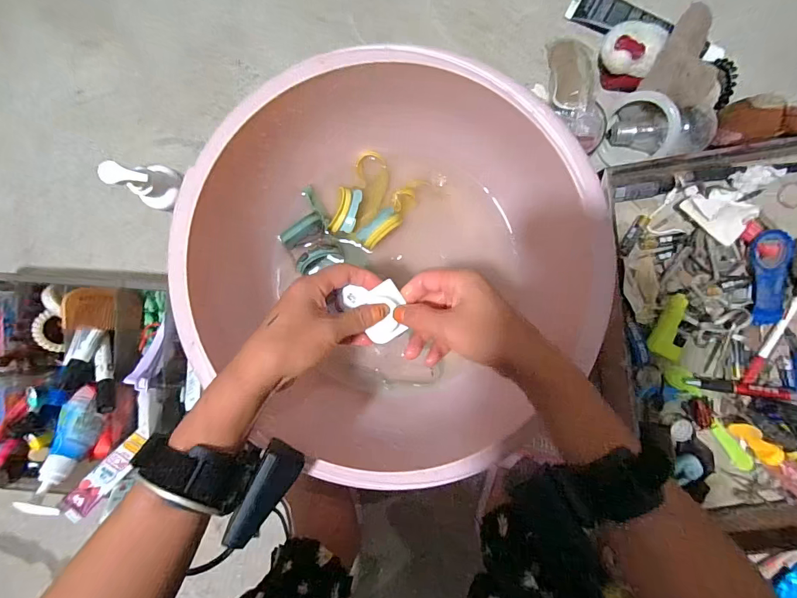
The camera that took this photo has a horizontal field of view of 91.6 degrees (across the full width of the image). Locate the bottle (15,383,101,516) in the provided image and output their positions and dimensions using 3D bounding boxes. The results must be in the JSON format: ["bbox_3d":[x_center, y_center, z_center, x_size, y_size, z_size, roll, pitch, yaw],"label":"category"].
[{"bbox_3d":[-0.360,0.160,0.420,0.036,0.032,0.124,7,67,3],"label":"bottle"}]

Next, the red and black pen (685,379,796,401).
[{"bbox_3d":[0.401,0.105,0.449,0.120,0.012,0.014,7,94,3],"label":"red and black pen"}]

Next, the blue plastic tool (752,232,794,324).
[{"bbox_3d":[0.420,-0.023,0.435,0.036,0.018,0.104,-3,93,3],"label":"blue plastic tool"}]

